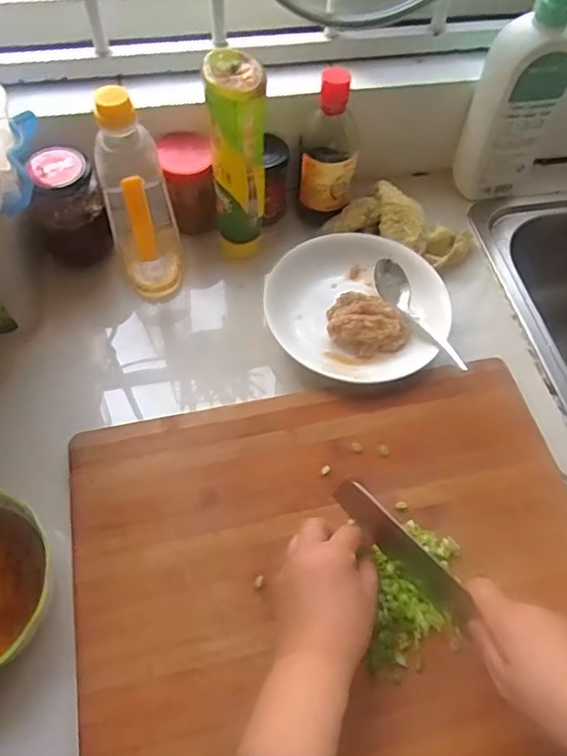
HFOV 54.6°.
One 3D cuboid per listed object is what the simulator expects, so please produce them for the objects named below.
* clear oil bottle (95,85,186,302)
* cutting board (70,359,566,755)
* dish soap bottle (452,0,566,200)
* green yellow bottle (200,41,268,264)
[{"bbox_3d":[-0.150,-0.179,0.570,0.067,0.212,0.062,-11,60,-9],"label":"clear oil bottle"},{"bbox_3d":[0.063,0.157,0.483,0.423,0.018,0.345,-12,59,-9],"label":"cutting board"},{"bbox_3d":[0.275,-0.331,0.644,0.085,0.274,0.060,-3,59,-5],"label":"dish soap bottle"},{"bbox_3d":[-0.047,-0.217,0.593,0.054,0.230,0.060,-2,59,-4],"label":"green yellow bottle"}]

